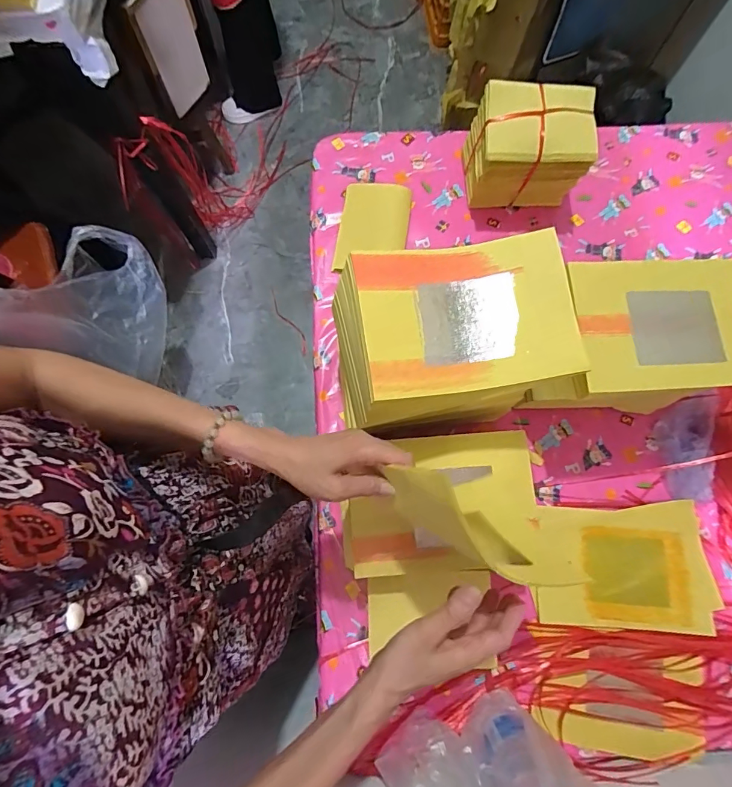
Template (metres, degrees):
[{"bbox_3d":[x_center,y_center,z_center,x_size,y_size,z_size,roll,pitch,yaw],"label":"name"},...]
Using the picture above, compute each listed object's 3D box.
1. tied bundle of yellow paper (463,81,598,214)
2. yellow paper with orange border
[{"bbox_3d":[0.255,-0.388,0.683,0.165,0.149,0.115,1,77,0],"label":"tied bundle of yellow paper"},{"bbox_3d":[0.368,0.247,0.613,0.232,0.012,0.168,0,75,4],"label":"yellow paper with orange border"}]

